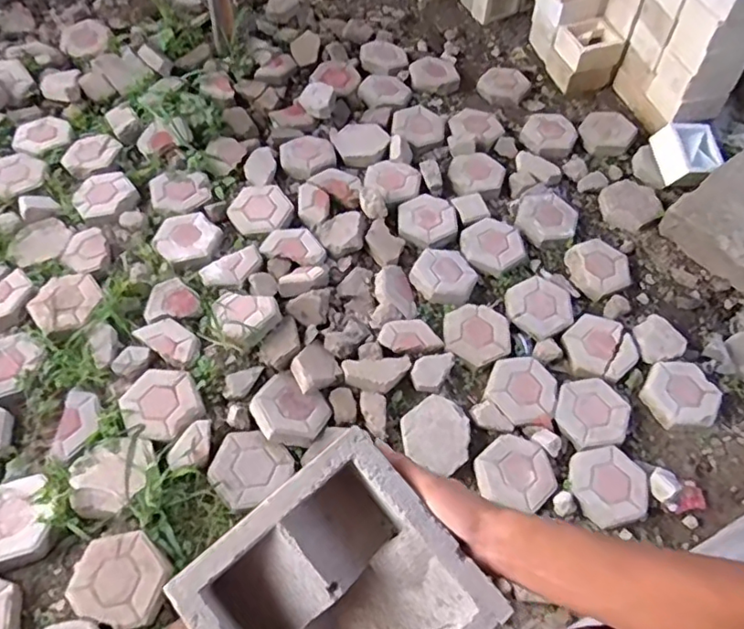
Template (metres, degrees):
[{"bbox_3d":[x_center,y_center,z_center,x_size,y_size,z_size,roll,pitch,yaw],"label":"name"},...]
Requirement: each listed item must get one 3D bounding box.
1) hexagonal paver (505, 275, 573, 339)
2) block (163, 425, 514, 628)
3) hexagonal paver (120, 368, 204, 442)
[{"bbox_3d":[0.540,-0.035,1.826,0.210,0.043,0.214,-25,63,-19],"label":"hexagonal paver"},{"bbox_3d":[-0.027,0.240,0.476,0.193,0.093,0.194,-36,67,-24],"label":"block"},{"bbox_3d":[-0.573,0.248,1.562,0.205,0.047,0.212,-20,62,-16],"label":"hexagonal paver"}]

